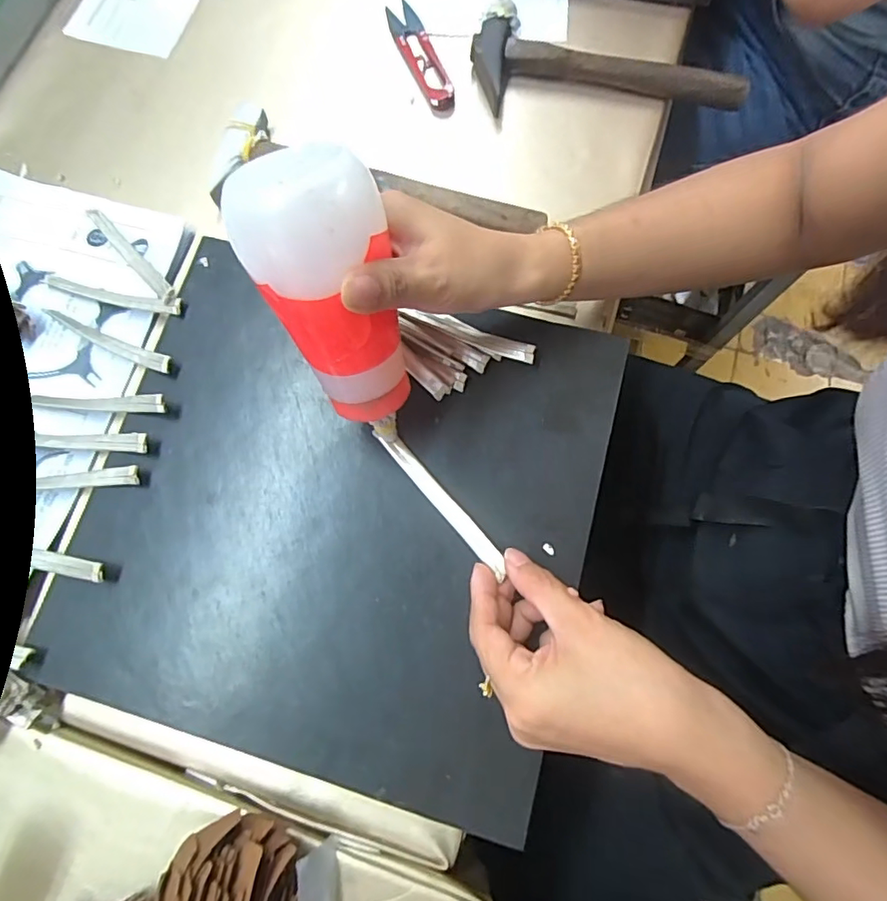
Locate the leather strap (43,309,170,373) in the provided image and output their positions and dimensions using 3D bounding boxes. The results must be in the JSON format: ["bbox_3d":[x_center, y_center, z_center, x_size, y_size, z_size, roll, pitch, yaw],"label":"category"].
[{"bbox_3d":[-0.230,-0.075,0.363,0.116,0.010,0.012,23,76,18],"label":"leather strap"}]

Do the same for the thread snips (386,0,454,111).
[{"bbox_3d":[-0.019,-0.326,0.437,0.026,0.019,0.112,-21,76,-5],"label":"thread snips"}]

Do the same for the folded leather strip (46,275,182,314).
[{"bbox_3d":[-0.233,-0.110,0.375,0.117,0.009,0.010,14,75,15],"label":"folded leather strip"}]

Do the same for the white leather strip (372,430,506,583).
[{"bbox_3d":[-0.003,0.029,0.319,0.012,0.011,0.112,-39,67,-10],"label":"white leather strip"}]

